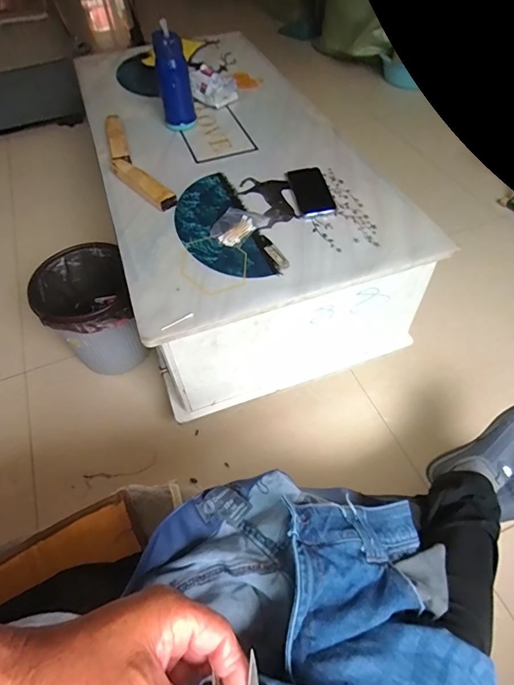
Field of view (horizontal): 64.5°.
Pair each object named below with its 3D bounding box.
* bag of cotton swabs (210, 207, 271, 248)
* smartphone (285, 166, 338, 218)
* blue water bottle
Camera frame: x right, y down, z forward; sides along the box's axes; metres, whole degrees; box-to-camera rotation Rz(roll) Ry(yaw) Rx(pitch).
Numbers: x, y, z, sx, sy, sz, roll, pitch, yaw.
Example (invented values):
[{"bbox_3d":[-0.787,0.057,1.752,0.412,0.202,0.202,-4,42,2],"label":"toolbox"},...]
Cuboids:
[{"bbox_3d":[-0.038,-0.234,0.822,0.085,0.013,0.115,22,57,17],"label":"bag of cotton swabs"},{"bbox_3d":[0.117,-0.330,0.885,0.079,0.007,0.163,-8,54,-4],"label":"smartphone"},{"bbox_3d":[-0.205,-0.643,1.004,0.078,0.215,0.068,-9,54,-4],"label":"blue water bottle"}]

